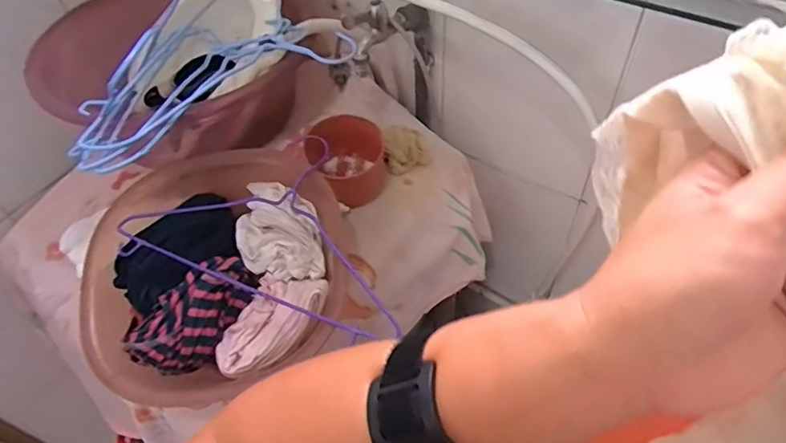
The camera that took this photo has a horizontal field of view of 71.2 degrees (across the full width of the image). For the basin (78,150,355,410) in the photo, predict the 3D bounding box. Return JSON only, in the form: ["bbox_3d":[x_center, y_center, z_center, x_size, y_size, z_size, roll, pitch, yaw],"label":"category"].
[{"bbox_3d":[-0.202,0.057,0.636,0.304,0.113,0.268,-21,54,-12],"label":"basin"}]

